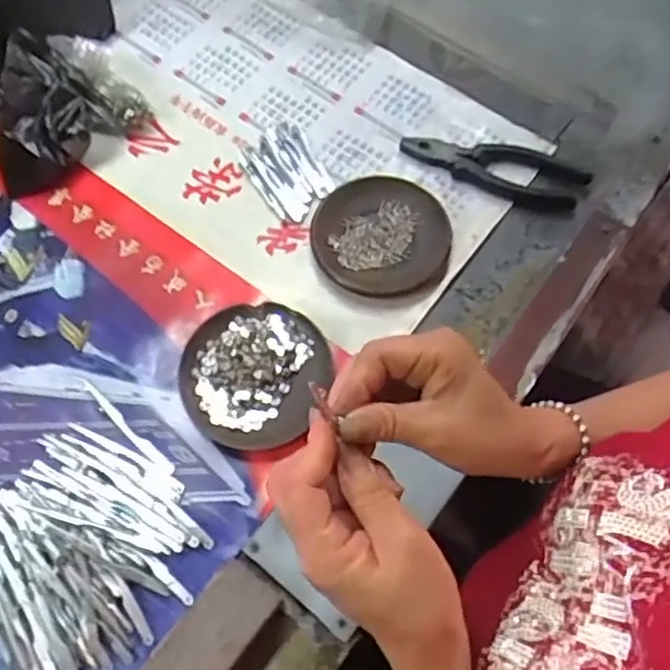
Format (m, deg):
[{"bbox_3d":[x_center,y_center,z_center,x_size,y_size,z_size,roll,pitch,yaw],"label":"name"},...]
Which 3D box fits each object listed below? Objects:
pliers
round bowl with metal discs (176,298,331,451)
[{"bbox_3d":[0.139,-0.152,0.602,0.157,0.009,0.058,26,69,12],"label":"pliers"},{"bbox_3d":[-0.062,0.030,0.526,0.106,0.017,0.111,25,69,12],"label":"round bowl with metal discs"}]

